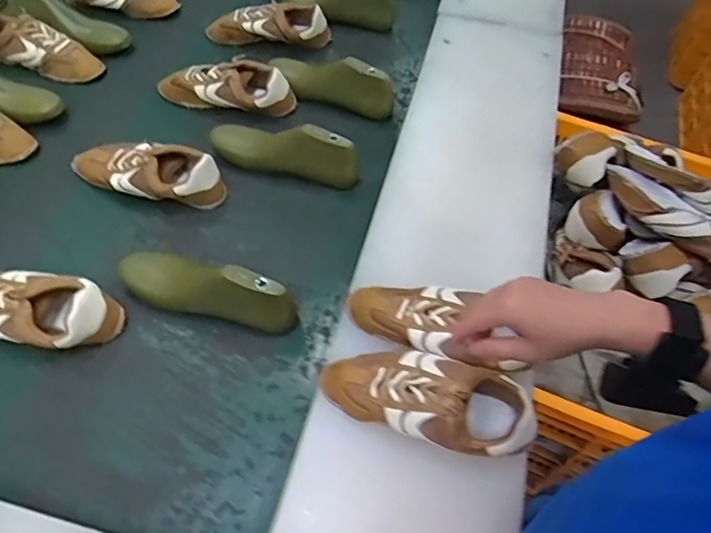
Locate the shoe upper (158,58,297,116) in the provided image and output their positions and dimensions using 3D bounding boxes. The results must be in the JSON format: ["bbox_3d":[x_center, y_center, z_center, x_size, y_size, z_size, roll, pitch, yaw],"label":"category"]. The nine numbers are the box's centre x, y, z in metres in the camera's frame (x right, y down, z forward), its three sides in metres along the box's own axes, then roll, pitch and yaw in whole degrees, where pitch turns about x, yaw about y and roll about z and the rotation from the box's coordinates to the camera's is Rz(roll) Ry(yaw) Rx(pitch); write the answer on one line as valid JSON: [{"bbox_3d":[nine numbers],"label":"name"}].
[{"bbox_3d":[-0.223,-0.312,0.954,0.238,0.067,0.085,8,56,1],"label":"shoe upper"}]

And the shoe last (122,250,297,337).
[{"bbox_3d":[-0.197,0.022,0.711,0.240,0.092,0.087,25,58,12],"label":"shoe last"}]

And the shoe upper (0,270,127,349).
[{"bbox_3d":[-0.412,0.049,0.693,0.224,0.071,0.096,15,56,5],"label":"shoe upper"}]

